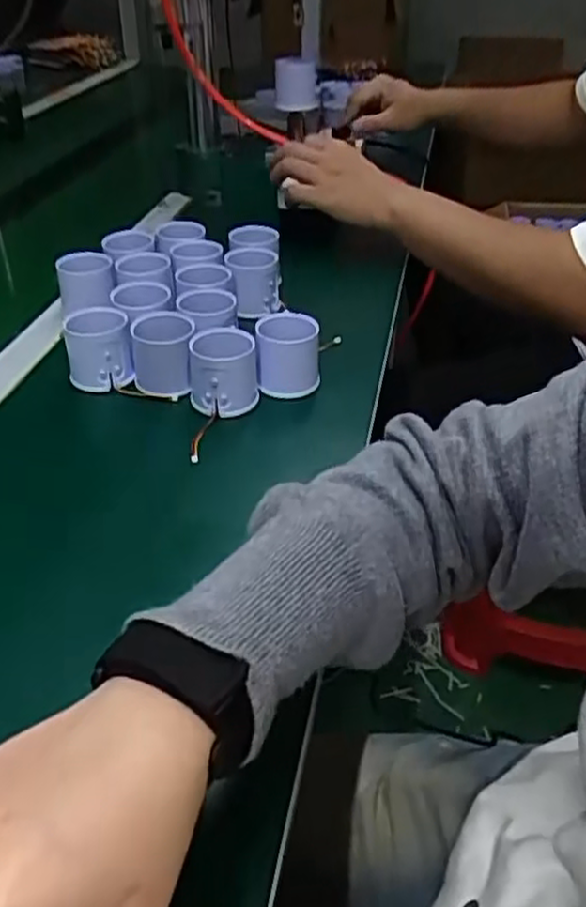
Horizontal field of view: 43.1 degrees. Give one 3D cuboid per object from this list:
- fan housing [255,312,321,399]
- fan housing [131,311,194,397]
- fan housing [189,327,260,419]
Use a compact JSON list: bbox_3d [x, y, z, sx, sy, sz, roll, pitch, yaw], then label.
[{"bbox_3d":[-0.005,-0.082,0.618,0.051,0.054,0.050,-2,36,-4],"label":"fan housing"},{"bbox_3d":[-0.108,-0.081,0.625,0.051,0.062,0.061,-2,36,-4],"label":"fan housing"},{"bbox_3d":[-0.056,-0.067,0.600,0.052,0.055,0.050,-5,37,-8],"label":"fan housing"}]

